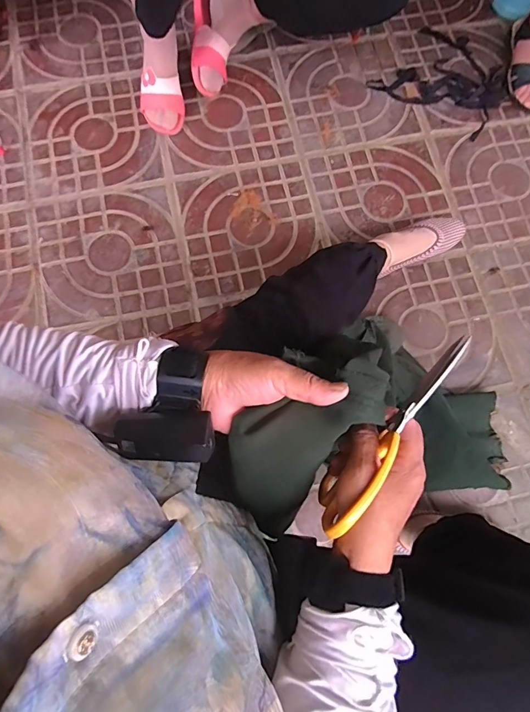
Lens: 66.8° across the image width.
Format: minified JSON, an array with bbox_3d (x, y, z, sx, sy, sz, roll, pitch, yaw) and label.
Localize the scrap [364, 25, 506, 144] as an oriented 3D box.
[{"bbox_3d":[0.455,-0.688,0.999,0.284,0.025,0.258,38,80,6],"label":"scrap"}]

